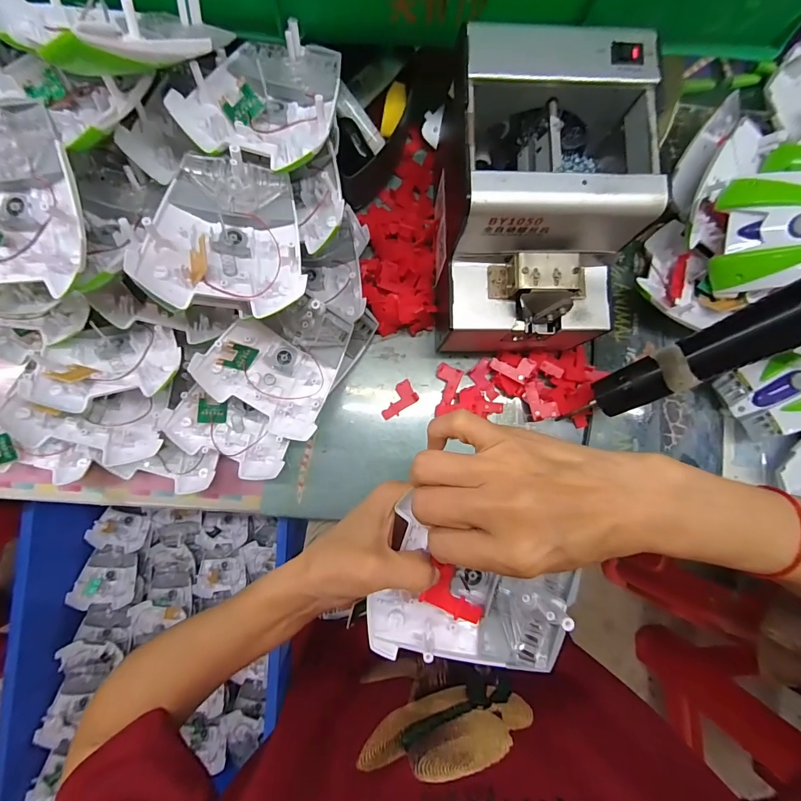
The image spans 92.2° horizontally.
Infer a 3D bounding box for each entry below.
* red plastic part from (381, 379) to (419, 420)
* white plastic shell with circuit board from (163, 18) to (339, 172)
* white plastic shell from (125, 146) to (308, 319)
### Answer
[{"bbox_3d":[-0.003,0.000,0.358,0.038,0.005,0.022,-38,89,-5],"label":"red plastic part"},{"bbox_3d":[-0.088,-0.206,0.256,0.094,0.033,0.101,15,85,-2],"label":"white plastic shell with circuit board"},{"bbox_3d":[-0.109,-0.107,0.253,0.098,0.032,0.104,5,86,-3],"label":"white plastic shell"}]

